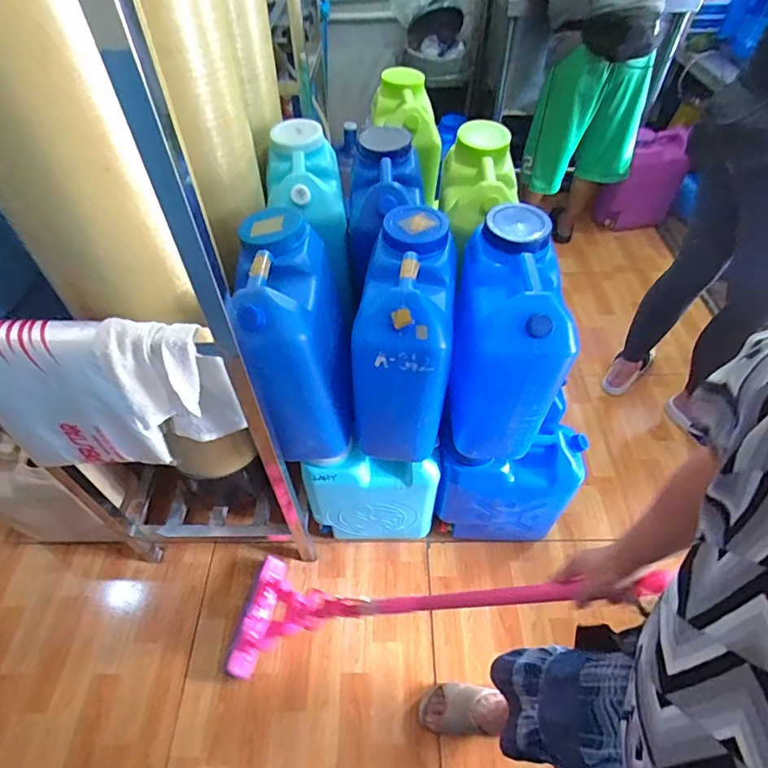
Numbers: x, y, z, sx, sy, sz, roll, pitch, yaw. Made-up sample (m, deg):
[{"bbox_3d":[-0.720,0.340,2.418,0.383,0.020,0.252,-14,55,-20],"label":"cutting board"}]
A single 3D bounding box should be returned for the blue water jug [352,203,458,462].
[{"bbox_3d":[0.056,-0.085,0.933,0.180,0.391,0.321,7,52,7],"label":"blue water jug"}]

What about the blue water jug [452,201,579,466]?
[{"bbox_3d":[0.226,-0.080,0.926,0.181,0.400,0.291,1,51,2],"label":"blue water jug"}]

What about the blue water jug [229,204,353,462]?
[{"bbox_3d":[-0.163,-0.084,0.927,0.176,0.386,0.307,-9,51,-6],"label":"blue water jug"}]

